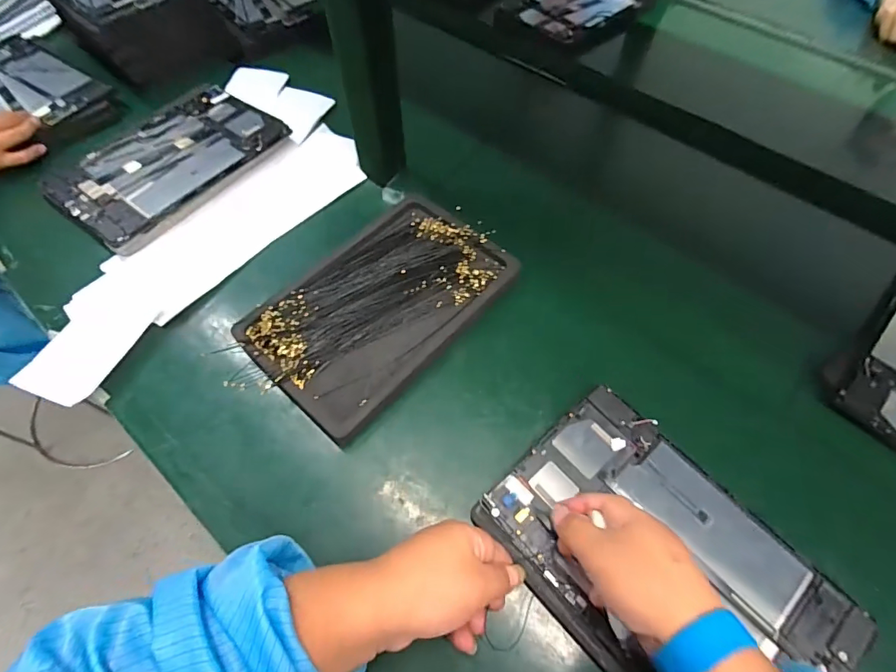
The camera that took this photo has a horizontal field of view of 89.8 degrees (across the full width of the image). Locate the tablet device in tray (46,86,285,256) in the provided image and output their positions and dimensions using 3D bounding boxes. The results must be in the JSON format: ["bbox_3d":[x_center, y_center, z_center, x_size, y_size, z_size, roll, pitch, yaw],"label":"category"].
[{"bbox_3d":[-0.332,-0.212,0.542,0.159,0.022,0.248,34,65,16],"label":"tablet device in tray"}]

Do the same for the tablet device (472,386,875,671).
[{"bbox_3d":[0.154,0.162,0.327,0.160,0.020,0.232,-39,69,-21],"label":"tablet device"}]

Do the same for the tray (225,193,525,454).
[{"bbox_3d":[-0.068,-0.035,0.449,0.174,0.025,0.246,38,66,17],"label":"tray"}]

